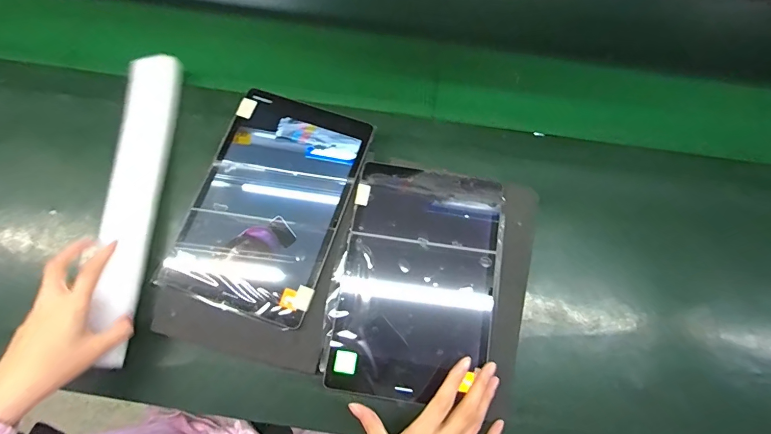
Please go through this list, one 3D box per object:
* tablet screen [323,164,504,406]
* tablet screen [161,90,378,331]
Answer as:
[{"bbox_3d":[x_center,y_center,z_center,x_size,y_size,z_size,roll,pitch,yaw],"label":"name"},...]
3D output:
[{"bbox_3d":[0.037,0.068,0.448,0.169,0.014,0.250,11,75,3],"label":"tablet screen"},{"bbox_3d":[-0.134,-0.019,0.474,0.163,0.018,0.259,17,72,5],"label":"tablet screen"}]

